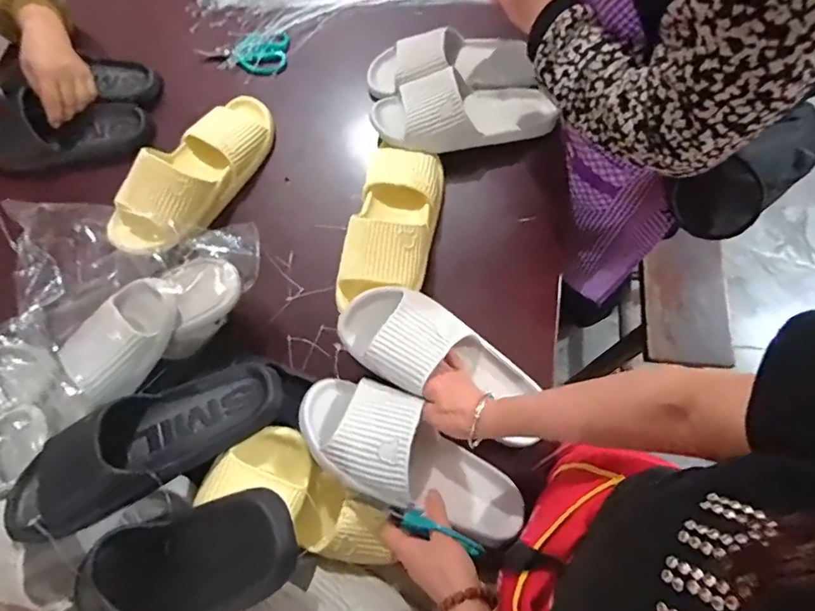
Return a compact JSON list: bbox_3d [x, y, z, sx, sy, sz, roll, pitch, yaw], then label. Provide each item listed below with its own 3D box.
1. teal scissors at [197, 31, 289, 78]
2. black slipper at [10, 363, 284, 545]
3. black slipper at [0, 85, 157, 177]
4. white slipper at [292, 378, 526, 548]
[{"bbox_3d":[-0.267,-0.403,0.807,0.146,0.013,0.082,-4,76,1],"label":"teal scissors"},{"bbox_3d":[-0.269,0.137,0.504,0.274,0.085,0.121,-25,76,-22],"label":"black slipper"},{"bbox_3d":[-0.533,-0.262,0.754,0.265,0.081,0.102,-7,76,0],"label":"black slipper"},{"bbox_3d":[0.006,0.162,0.526,0.253,0.072,0.103,31,79,-4],"label":"white slipper"}]

